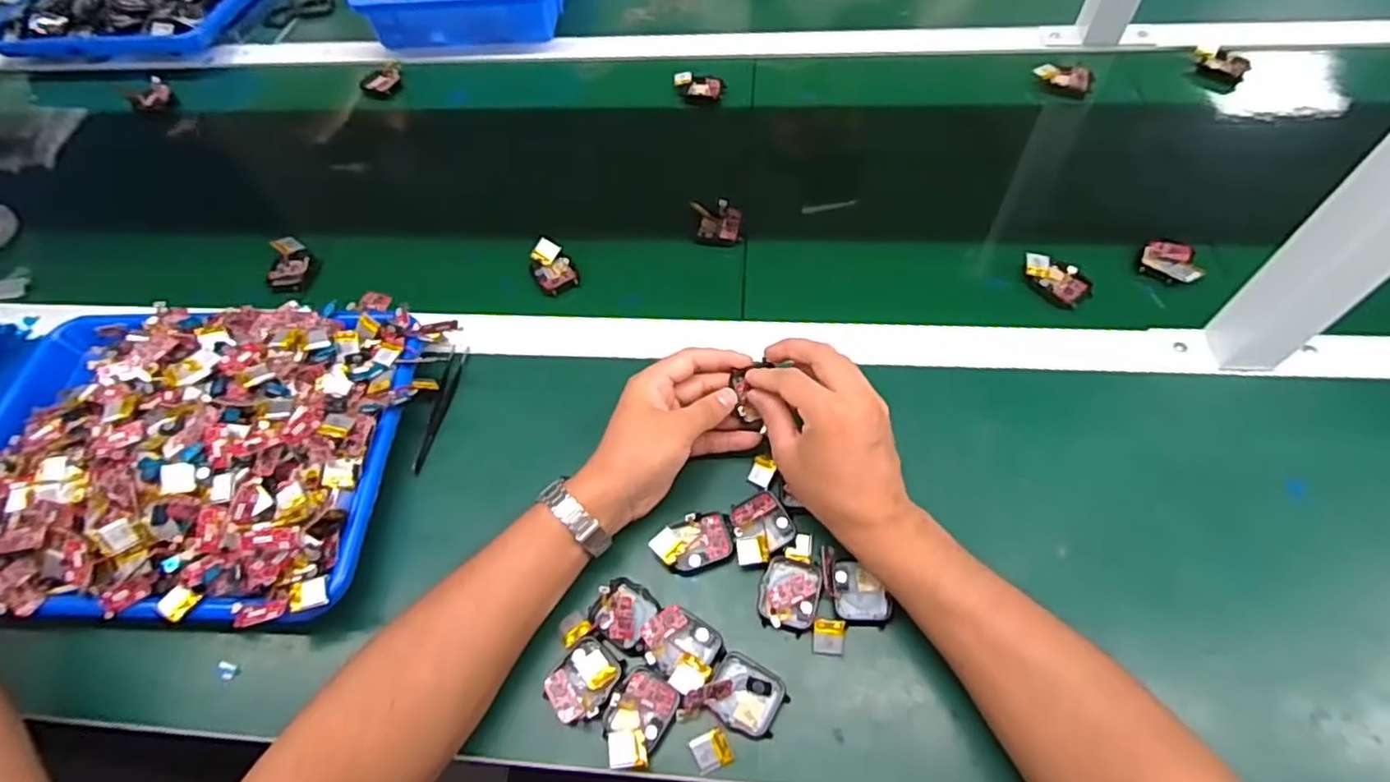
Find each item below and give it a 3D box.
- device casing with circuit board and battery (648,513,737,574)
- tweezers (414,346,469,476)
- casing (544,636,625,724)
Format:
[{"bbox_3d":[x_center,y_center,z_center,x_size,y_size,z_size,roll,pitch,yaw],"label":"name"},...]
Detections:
[{"bbox_3d":[-0.001,0.105,0.454,0.054,0.017,0.036,-16,59,-6],"label":"device casing with circuit board and battery"},{"bbox_3d":[-0.205,0.012,0.532,0.015,0.010,0.117,1,59,5],"label":"tweezers"},{"bbox_3d":[-0.071,0.183,0.411,0.038,0.007,0.046,30,65,21],"label":"casing"}]

